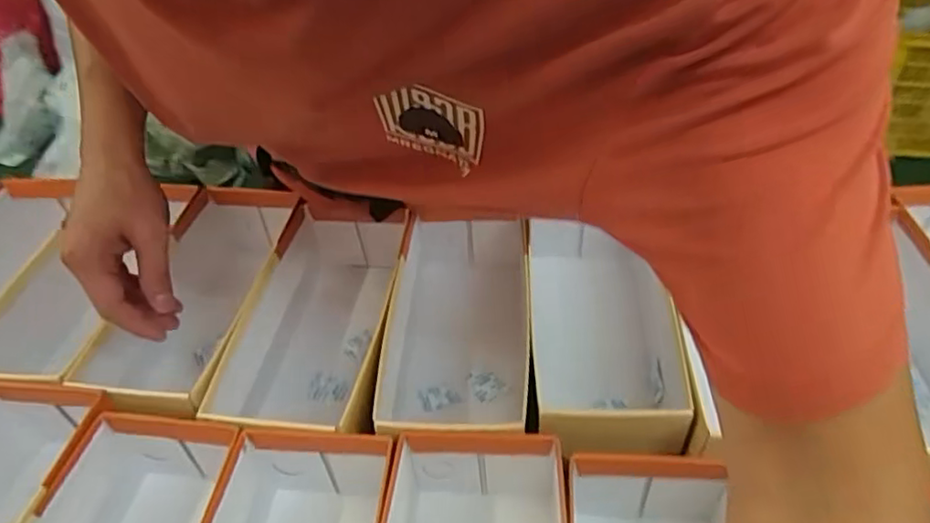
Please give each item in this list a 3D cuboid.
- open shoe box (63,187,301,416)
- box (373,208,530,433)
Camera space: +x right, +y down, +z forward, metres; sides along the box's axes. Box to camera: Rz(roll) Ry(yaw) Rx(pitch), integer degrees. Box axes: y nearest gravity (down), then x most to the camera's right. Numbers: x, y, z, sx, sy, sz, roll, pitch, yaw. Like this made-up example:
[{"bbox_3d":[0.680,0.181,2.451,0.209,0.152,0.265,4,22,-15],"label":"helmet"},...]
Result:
[{"bbox_3d":[-0.267,0.049,0.656,0.118,0.112,0.287,2,43,6],"label":"open shoe box"},{"bbox_3d":[-0.004,0.059,0.605,0.126,0.092,0.286,0,43,4],"label":"box"}]

